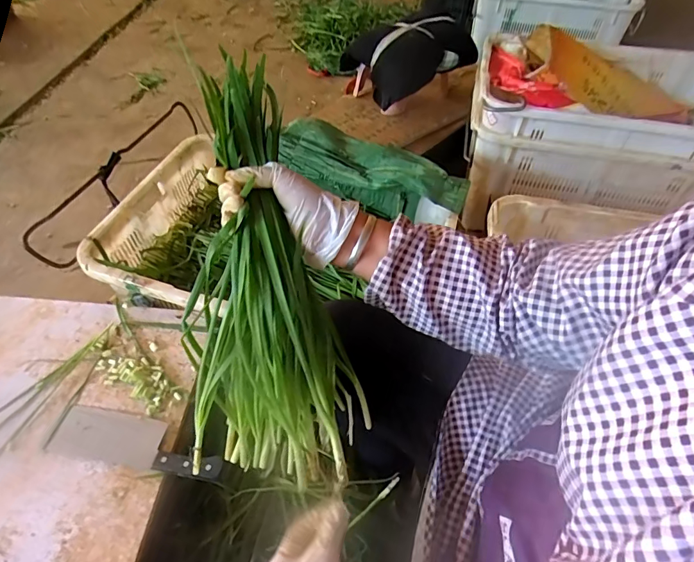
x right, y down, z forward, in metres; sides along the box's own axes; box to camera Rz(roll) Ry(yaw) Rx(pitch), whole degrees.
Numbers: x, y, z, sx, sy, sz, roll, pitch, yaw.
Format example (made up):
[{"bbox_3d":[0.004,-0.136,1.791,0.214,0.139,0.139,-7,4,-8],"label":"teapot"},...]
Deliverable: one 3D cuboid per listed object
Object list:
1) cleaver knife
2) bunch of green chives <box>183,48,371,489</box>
[{"bbox_3d":[-0.292,0.225,0.597,0.246,0.019,0.069,8,50,6],"label":"cleaver knife"},{"bbox_3d":[-0.084,-0.009,0.433,0.168,0.089,0.412,-7,90,-8],"label":"bunch of green chives"}]

